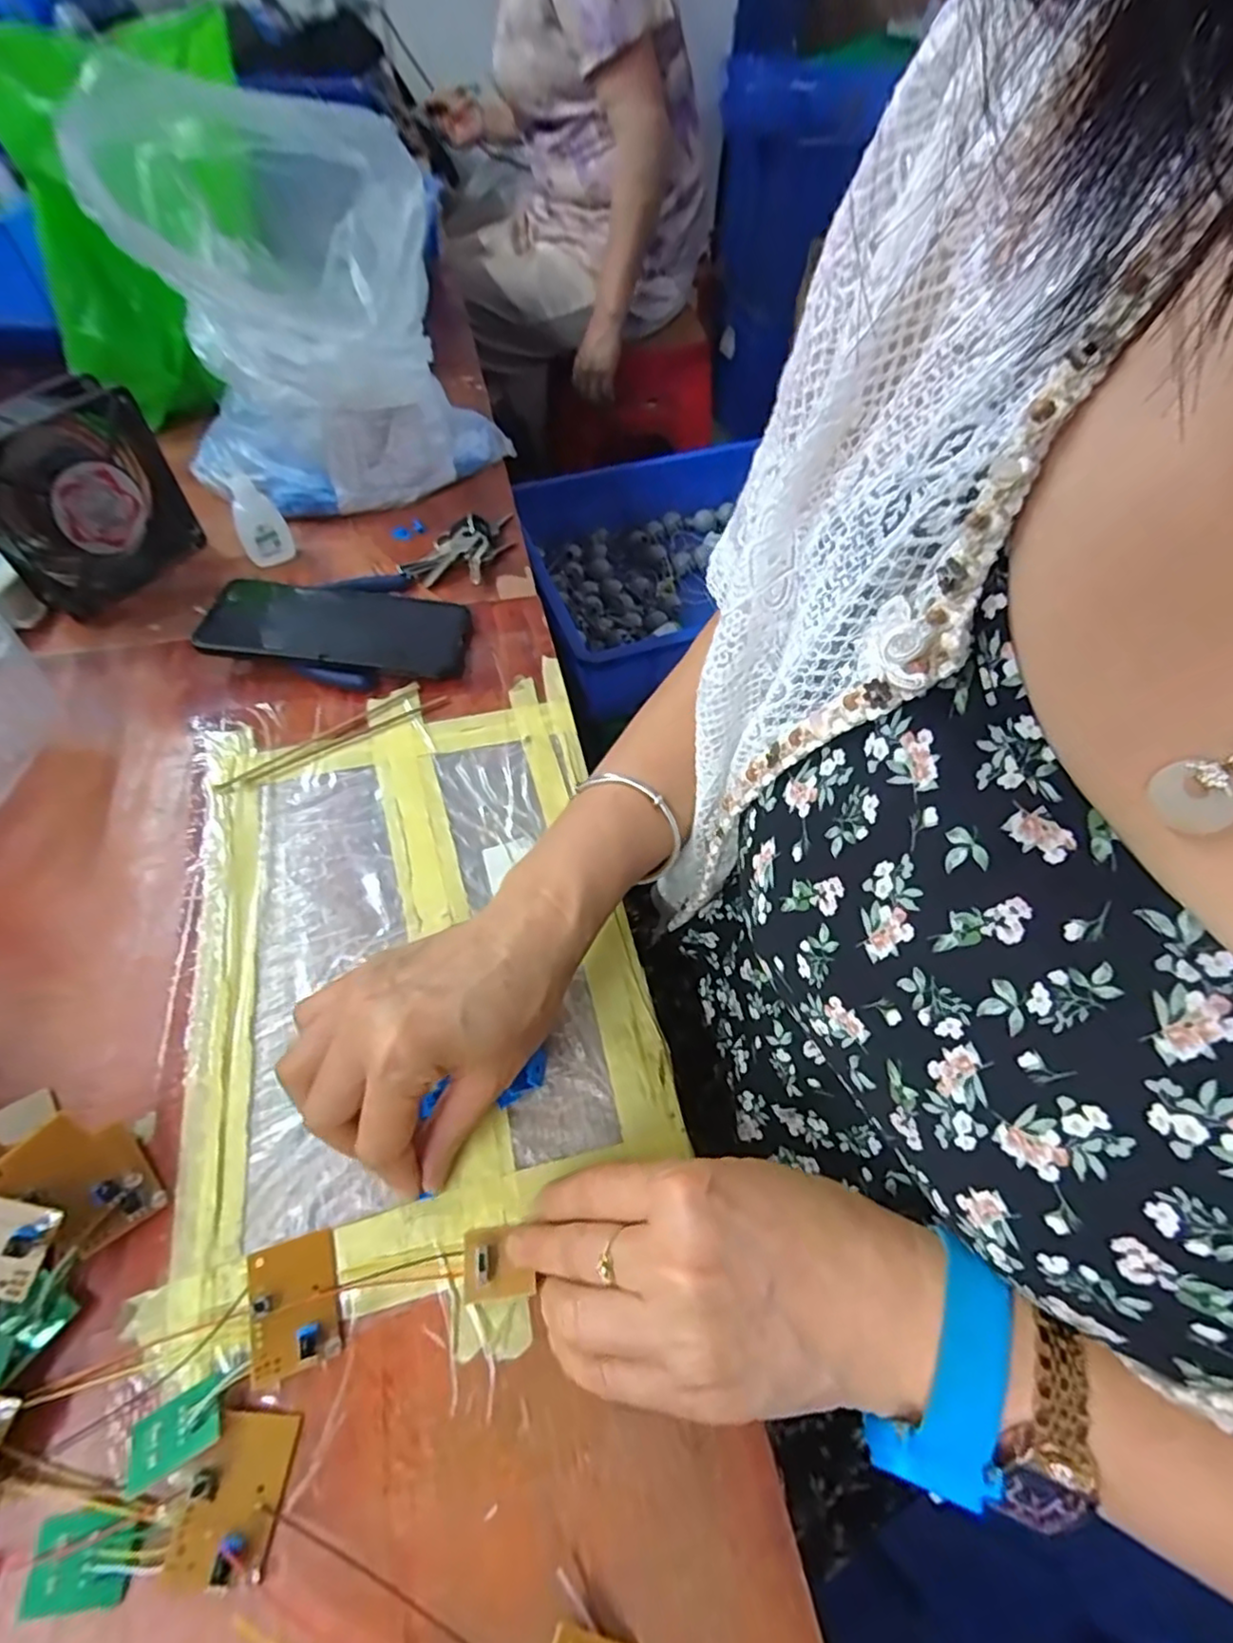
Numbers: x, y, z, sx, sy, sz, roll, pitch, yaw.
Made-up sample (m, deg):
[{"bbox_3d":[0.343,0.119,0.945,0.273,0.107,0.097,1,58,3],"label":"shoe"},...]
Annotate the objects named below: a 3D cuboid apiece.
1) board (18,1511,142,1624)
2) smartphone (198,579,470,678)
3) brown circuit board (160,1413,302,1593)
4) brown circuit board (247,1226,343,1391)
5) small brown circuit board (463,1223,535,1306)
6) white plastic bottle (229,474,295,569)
[{"bbox_3d":[-0.177,0.247,0.221,0.031,0.004,0.025,5,69,-7],"label":"board"},{"bbox_3d":[-0.193,-0.139,0.466,0.175,0.012,0.085,4,51,-6],"label":"smartphone"},{"bbox_3d":[-0.133,0.234,0.231,0.032,0.012,0.043,1,55,3],"label":"brown circuit board"},{"bbox_3d":[-0.127,0.188,0.260,0.031,0.011,0.044,-16,56,-9],"label":"brown circuit board"},{"bbox_3d":[-0.048,0.177,0.268,0.028,0.007,0.025,-8,44,-3],"label":"small brown circuit board"},{"bbox_3d":[-0.277,-0.231,0.514,0.035,0.058,0.025,-29,59,-17],"label":"white plastic bottle"}]

